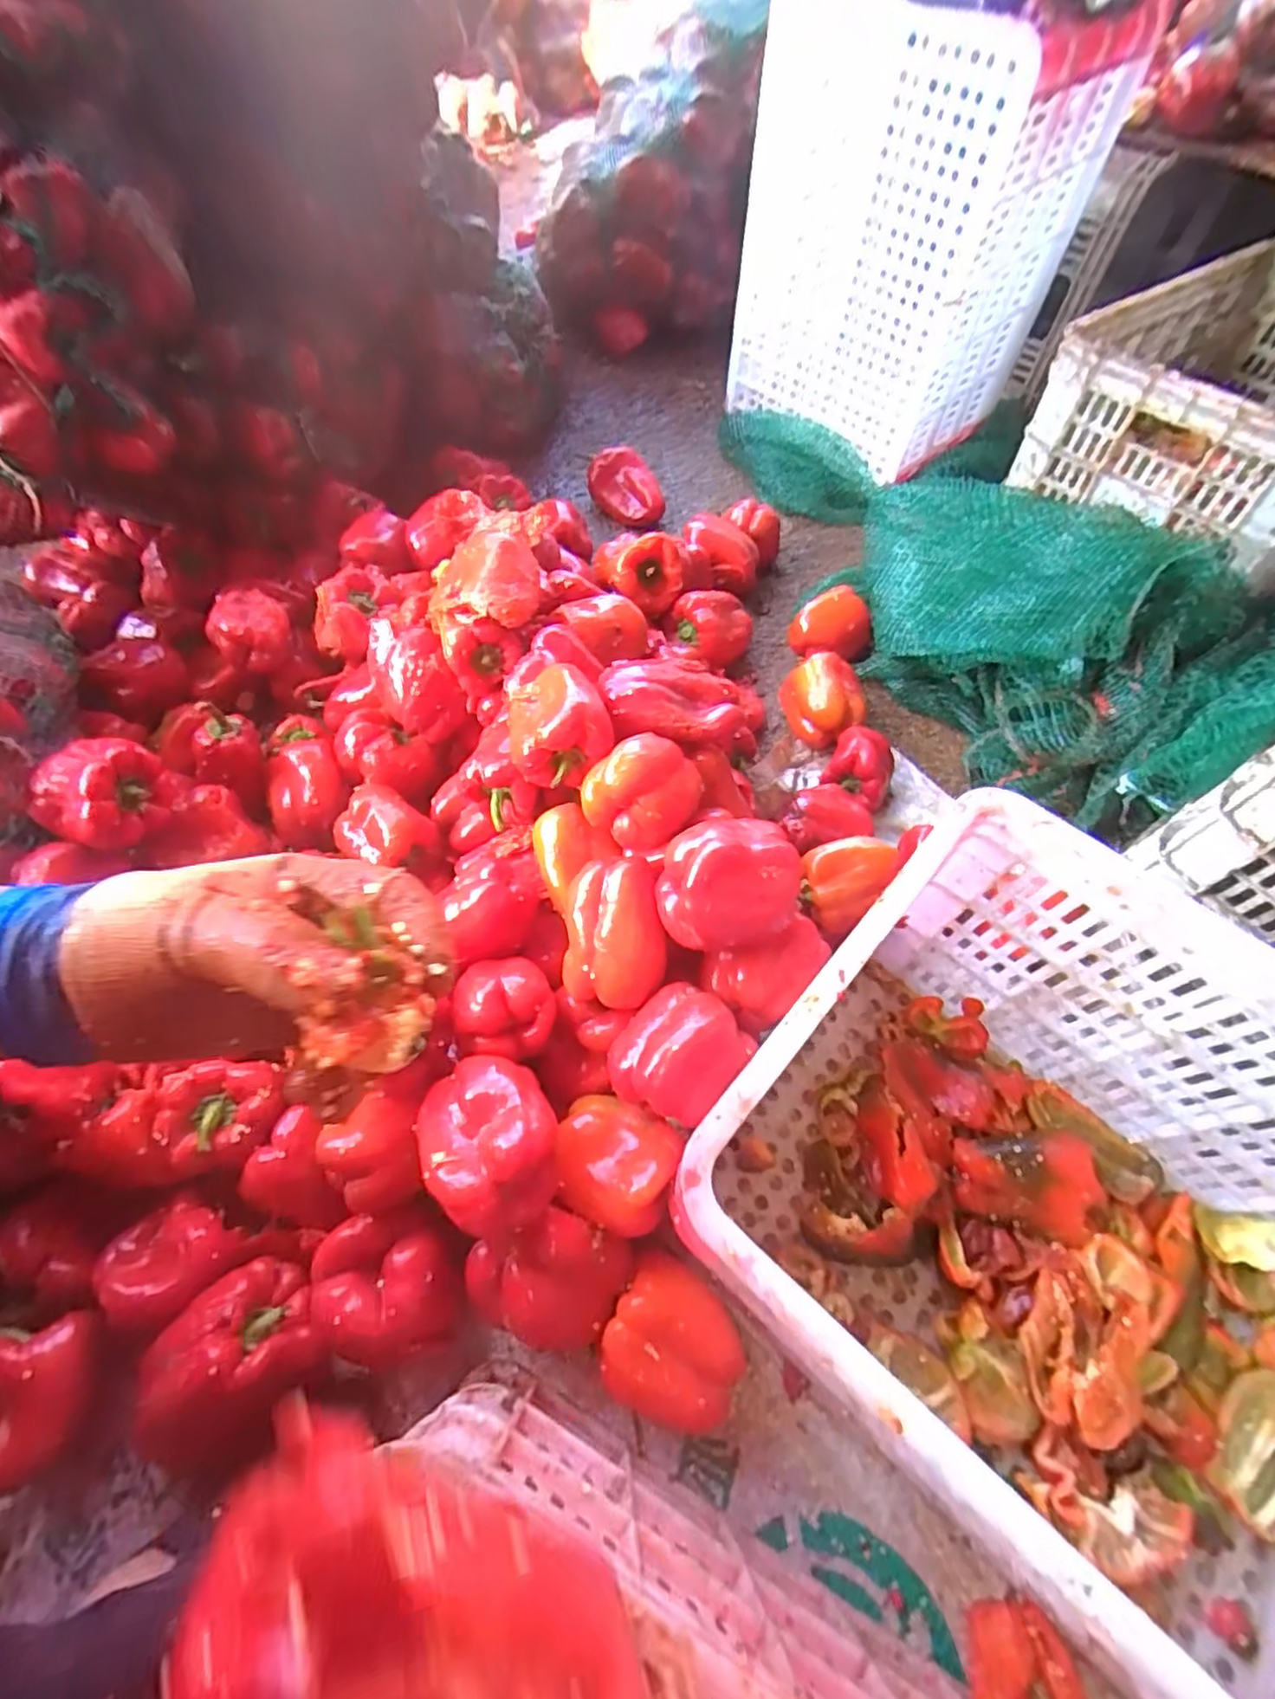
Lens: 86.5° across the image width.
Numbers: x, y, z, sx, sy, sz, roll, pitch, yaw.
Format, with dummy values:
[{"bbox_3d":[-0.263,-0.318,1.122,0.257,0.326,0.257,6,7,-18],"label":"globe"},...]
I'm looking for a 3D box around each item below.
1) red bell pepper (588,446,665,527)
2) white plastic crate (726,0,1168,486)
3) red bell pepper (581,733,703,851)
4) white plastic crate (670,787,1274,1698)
[{"bbox_3d":[-0.019,-0.562,1.070,0.099,0.079,0.119,-13,62,-8],"label":"red bell pepper"},{"bbox_3d":[0.385,-0.907,0.998,0.323,0.450,0.380,-38,68,-20],"label":"white plastic crate"},{"bbox_3d":[0.006,-0.053,0.573,0.094,0.070,0.083,26,64,13],"label":"red bell pepper"},{"bbox_3d":[0.314,0.277,0.456,0.516,0.288,0.365,35,66,17],"label":"white plastic crate"}]

